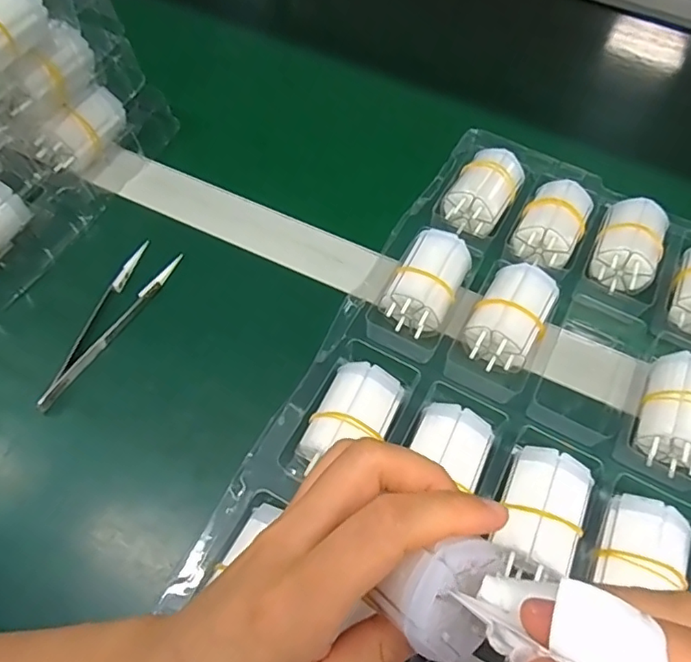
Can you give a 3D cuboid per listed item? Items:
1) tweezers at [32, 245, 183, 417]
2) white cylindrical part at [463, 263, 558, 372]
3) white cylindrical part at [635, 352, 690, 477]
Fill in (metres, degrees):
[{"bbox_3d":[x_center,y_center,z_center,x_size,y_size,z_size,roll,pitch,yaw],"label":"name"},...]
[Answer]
[{"bbox_3d":[-0.148,-0.007,0.337,0.029,0.012,0.122,23,60,10],"label":"tweezers"},{"bbox_3d":[0.099,-0.006,0.334,0.039,0.039,0.059,31,63,14],"label":"white cylindrical part"},{"bbox_3d":[0.187,0.047,0.308,0.040,0.037,0.062,27,62,13],"label":"white cylindrical part"}]

